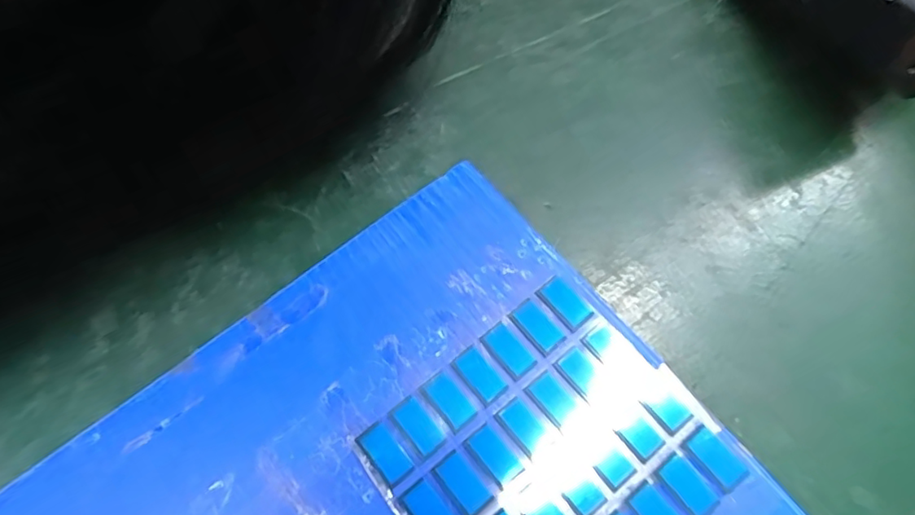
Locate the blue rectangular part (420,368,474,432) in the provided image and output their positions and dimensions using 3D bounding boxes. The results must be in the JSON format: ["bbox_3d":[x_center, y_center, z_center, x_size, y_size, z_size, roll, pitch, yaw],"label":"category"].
[{"bbox_3d":[-0.002,0.033,0.137,0.007,0.004,0.013,-39,73,-11],"label":"blue rectangular part"}]

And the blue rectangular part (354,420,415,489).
[{"bbox_3d":[-0.017,0.044,0.132,0.007,0.004,0.014,-37,74,-14],"label":"blue rectangular part"}]

